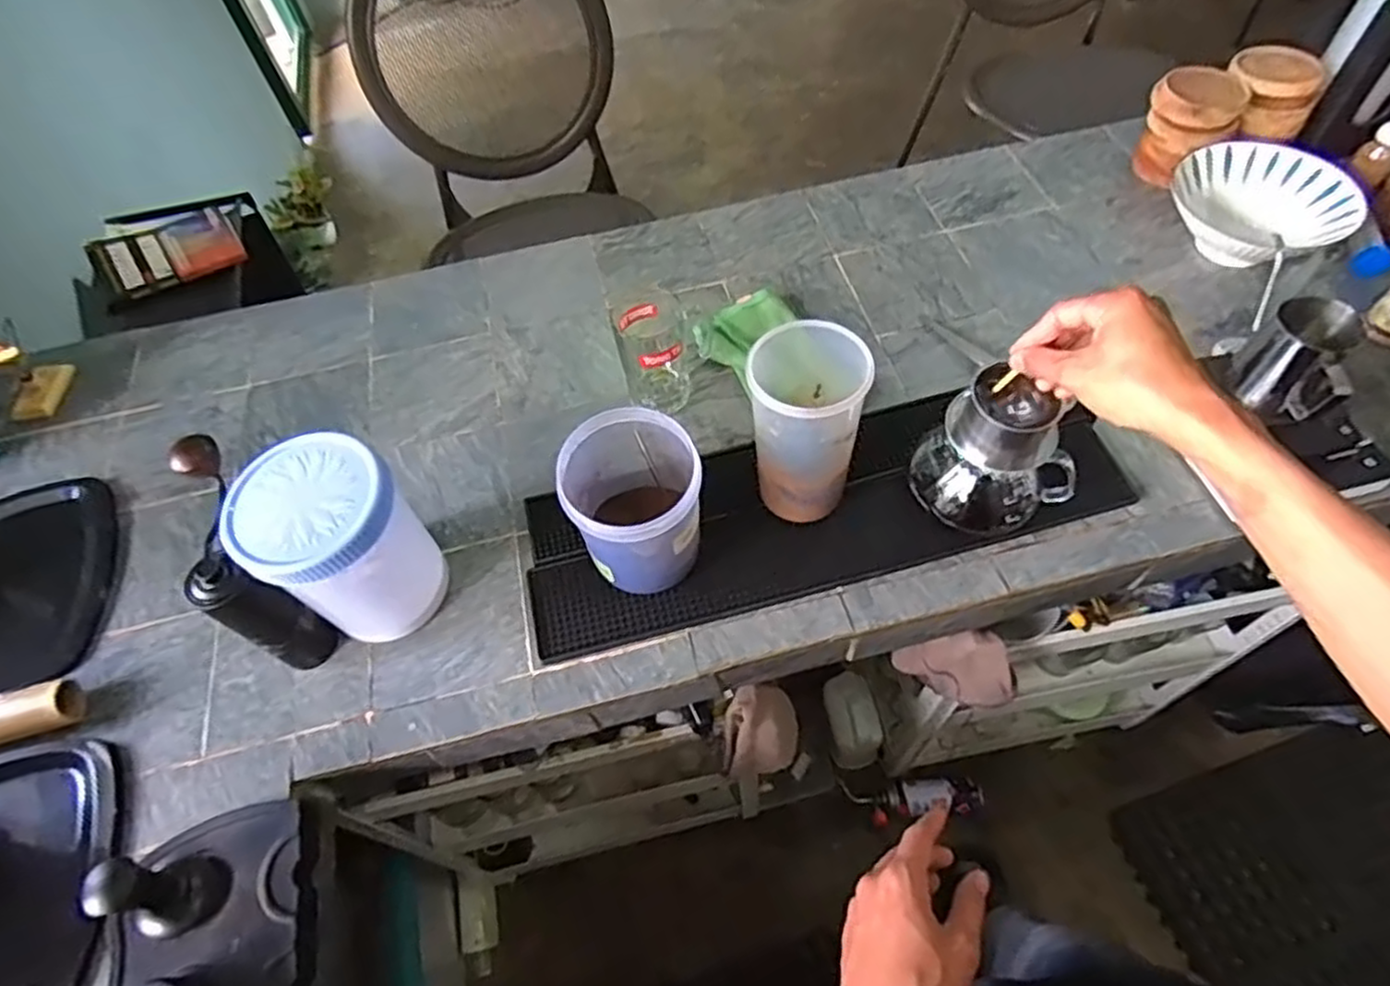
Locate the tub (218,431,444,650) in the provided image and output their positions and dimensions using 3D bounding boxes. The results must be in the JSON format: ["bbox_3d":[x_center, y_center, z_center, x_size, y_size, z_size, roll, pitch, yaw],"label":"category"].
[{"bbox_3d":[-0.307,0.050,0.655,0.122,0.175,0.120,-2,57,3],"label":"tub"}]

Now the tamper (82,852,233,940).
[{"bbox_3d":[-0.407,0.303,0.560,0.054,0.086,0.058,3,58,7],"label":"tamper"}]

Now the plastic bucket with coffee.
[{"bbox_3d":[-0.051,0.011,0.664,0.112,0.161,0.126,-3,57,3],"label":"plastic bucket with coffee"}]

